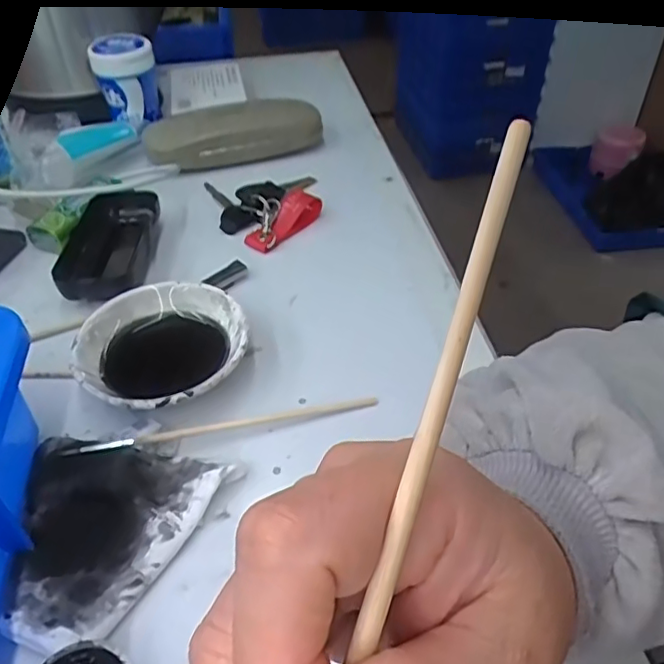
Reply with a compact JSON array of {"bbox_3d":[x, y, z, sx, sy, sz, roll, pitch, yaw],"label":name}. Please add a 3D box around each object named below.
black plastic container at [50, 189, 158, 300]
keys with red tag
[{"bbox_3d":[-0.153,-0.062,0.413,0.052,0.025,0.116,-3,42,-2],"label":"black plastic container"},{"bbox_3d":[-0.050,-0.099,0.456,0.083,0.023,0.095,-9,43,-9],"label":"keys with red tag"}]

